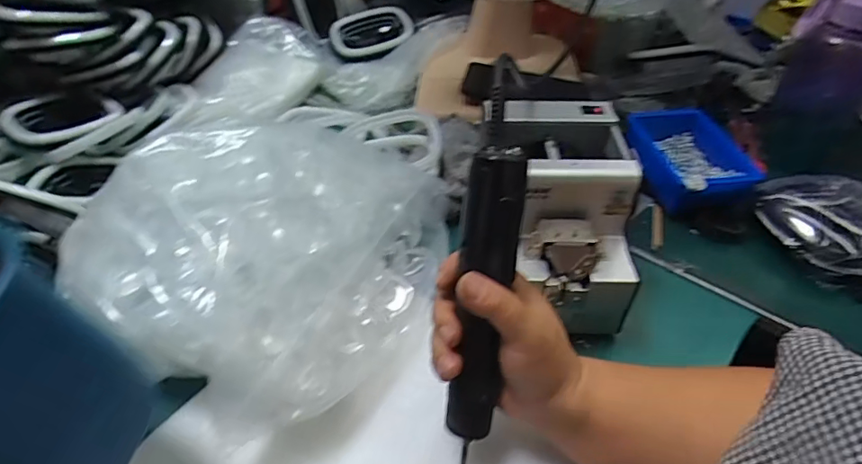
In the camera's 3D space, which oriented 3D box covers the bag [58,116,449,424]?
[{"bbox_3d":[-0.133,0.003,0.460,0.244,0.144,0.316,23,50,23],"label":"bag"}]

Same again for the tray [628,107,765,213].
[{"bbox_3d":[0.312,-0.089,0.628,0.110,0.048,0.154,-5,45,-3],"label":"tray"}]

